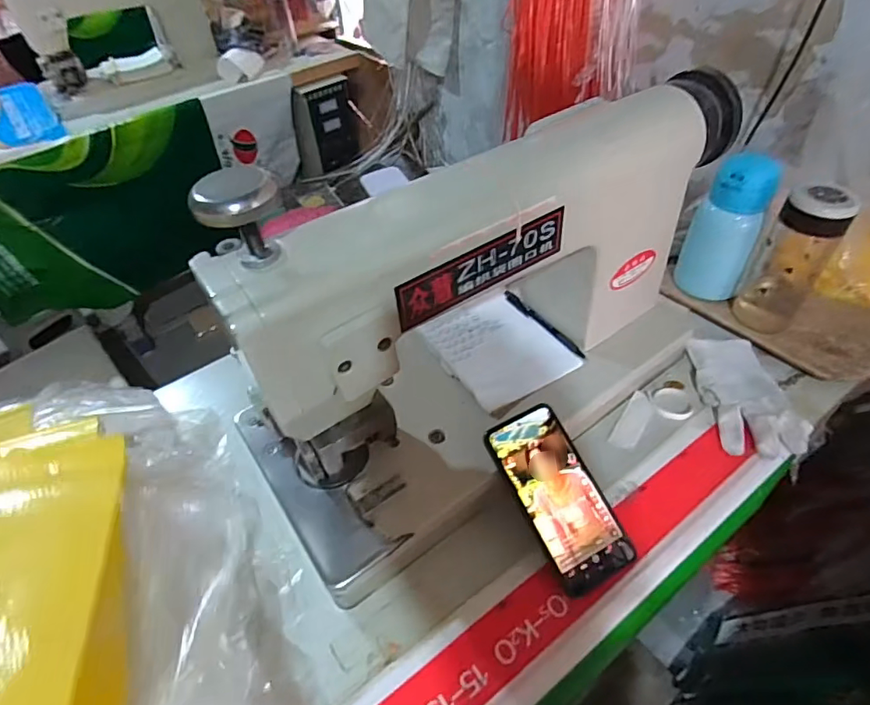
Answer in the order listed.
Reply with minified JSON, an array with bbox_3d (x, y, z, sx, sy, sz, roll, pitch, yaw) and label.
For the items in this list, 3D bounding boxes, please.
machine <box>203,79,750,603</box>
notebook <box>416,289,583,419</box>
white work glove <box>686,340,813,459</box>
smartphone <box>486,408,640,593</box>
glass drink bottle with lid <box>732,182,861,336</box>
[{"bbox_3d":[0.069,-0.058,0.488,0.533,0.334,0.212,-37,54,-25],"label":"machine"},{"bbox_3d":[0.069,-0.008,0.596,0.126,0.010,0.159,-30,51,-20],"label":"notebook"},{"bbox_3d":[0.354,0.043,0.579,0.090,0.019,0.162,-2,47,4],"label":"white work glove"},{"bbox_3d":[0.117,0.132,0.479,0.077,0.010,0.162,-24,74,-15],"label":"smartphone"},{"bbox_3d":[0.417,-0.111,0.593,0.068,0.168,0.073,31,57,30],"label":"glass drink bottle with lid"}]

